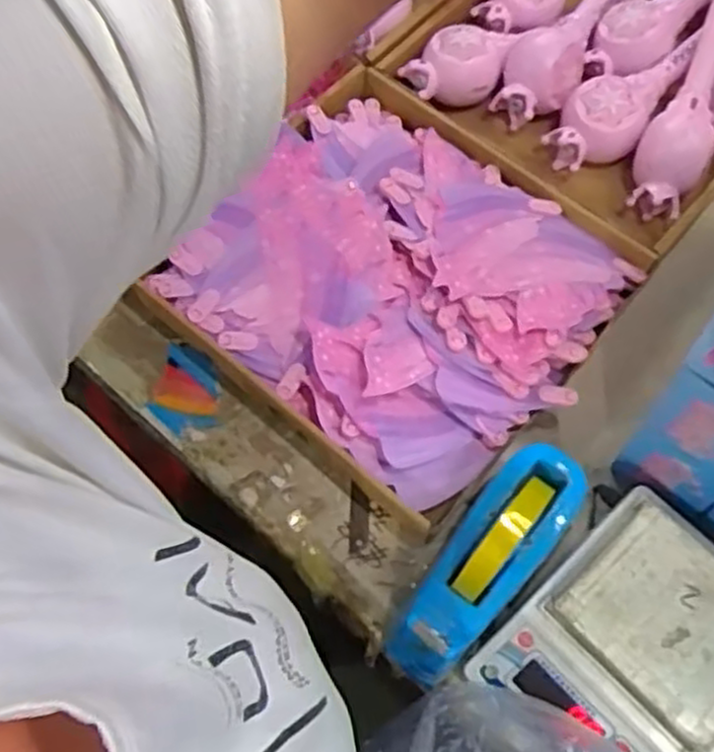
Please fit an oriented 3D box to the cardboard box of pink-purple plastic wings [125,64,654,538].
[{"bbox_3d":[0.030,-0.109,0.752,0.406,0.072,0.361,38,74,14],"label":"cardboard box of pink-purple plastic wings"}]

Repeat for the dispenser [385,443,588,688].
[{"bbox_3d":[0.107,0.155,0.622,0.070,0.109,0.218,36,86,14],"label":"dispenser"}]

